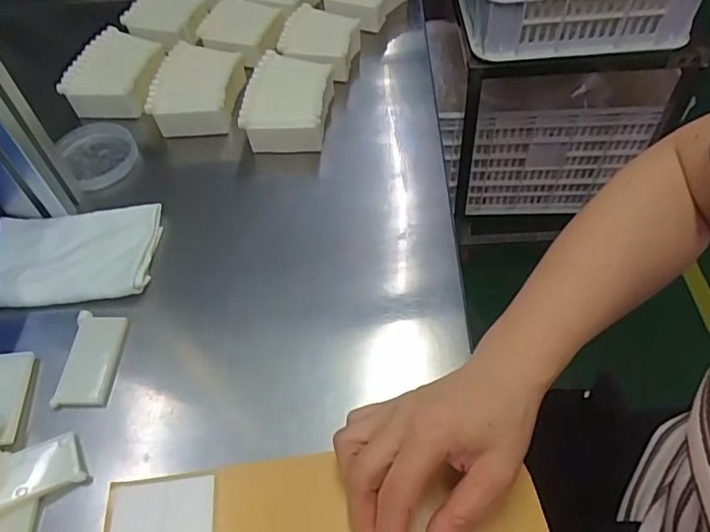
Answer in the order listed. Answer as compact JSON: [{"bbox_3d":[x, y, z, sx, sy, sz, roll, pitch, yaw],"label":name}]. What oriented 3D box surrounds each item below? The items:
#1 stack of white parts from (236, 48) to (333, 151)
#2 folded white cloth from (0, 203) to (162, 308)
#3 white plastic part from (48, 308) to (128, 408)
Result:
[{"bbox_3d":[-0.069,-0.177,0.582,0.083,0.037,0.119,4,52,4],"label":"stack of white parts"},{"bbox_3d":[-0.254,-0.013,0.487,0.146,0.013,0.101,-4,52,-2],"label":"folded white cloth"},{"bbox_3d":[-0.206,0.070,0.427,0.040,0.005,0.078,-2,52,-1],"label":"white plastic part"}]

